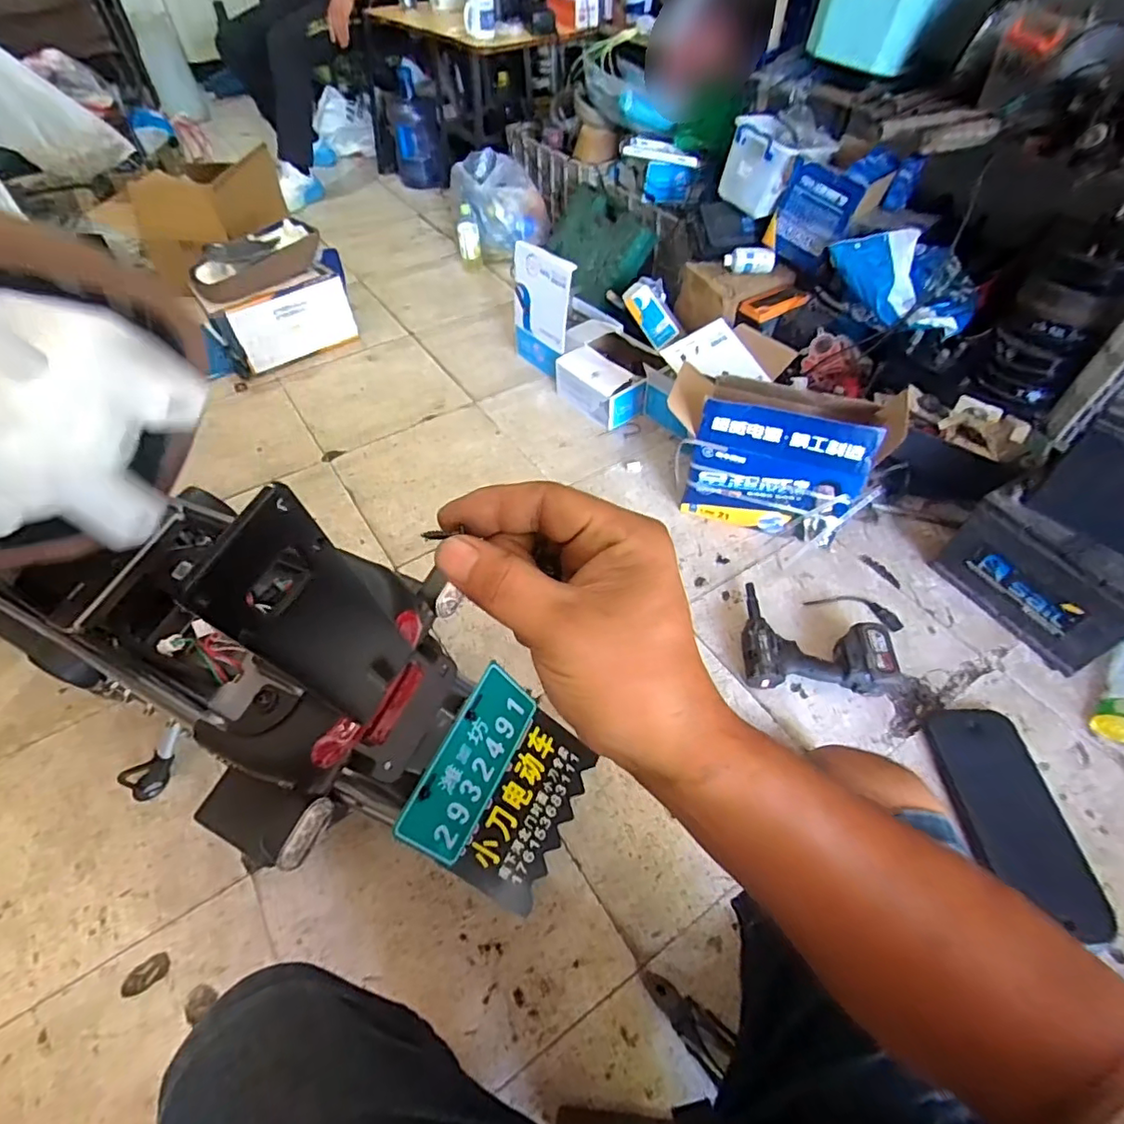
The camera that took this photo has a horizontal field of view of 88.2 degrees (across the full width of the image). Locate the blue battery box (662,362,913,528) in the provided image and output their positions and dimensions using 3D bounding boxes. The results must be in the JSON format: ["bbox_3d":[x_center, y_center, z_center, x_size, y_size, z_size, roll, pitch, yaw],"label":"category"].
[{"bbox_3d":[0.421,-0.220,1.181,0.414,0.287,0.180,19,54,15],"label":"blue battery box"}]

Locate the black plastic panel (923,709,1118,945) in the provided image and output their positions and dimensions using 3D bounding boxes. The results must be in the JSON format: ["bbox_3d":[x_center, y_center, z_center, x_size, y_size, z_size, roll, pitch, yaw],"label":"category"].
[{"bbox_3d":[0.687,0.378,0.884,0.159,0.021,0.314,-1,52,0],"label":"black plastic panel"}]

